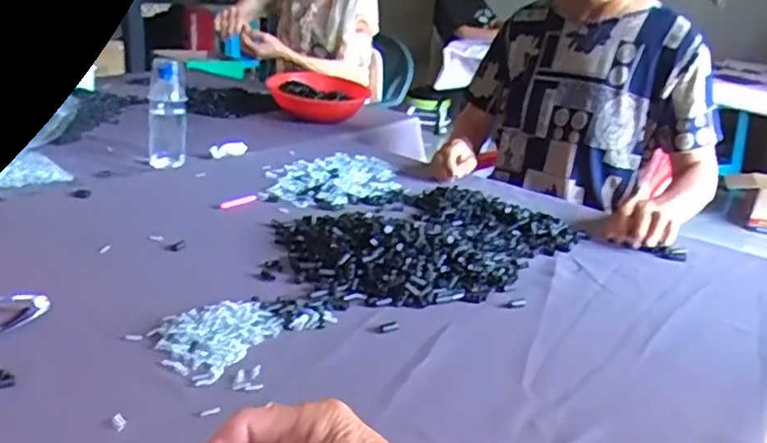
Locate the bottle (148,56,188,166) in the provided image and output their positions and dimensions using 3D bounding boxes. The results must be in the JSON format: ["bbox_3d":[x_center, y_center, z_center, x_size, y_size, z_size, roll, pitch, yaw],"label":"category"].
[{"bbox_3d":[-0.376,-0.192,1.099,0.063,0.168,0.078,-4,22,-21],"label":"bottle"}]

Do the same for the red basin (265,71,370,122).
[{"bbox_3d":[-0.162,-0.298,1.521,0.216,0.093,0.216,3,20,-1],"label":"red basin"}]

